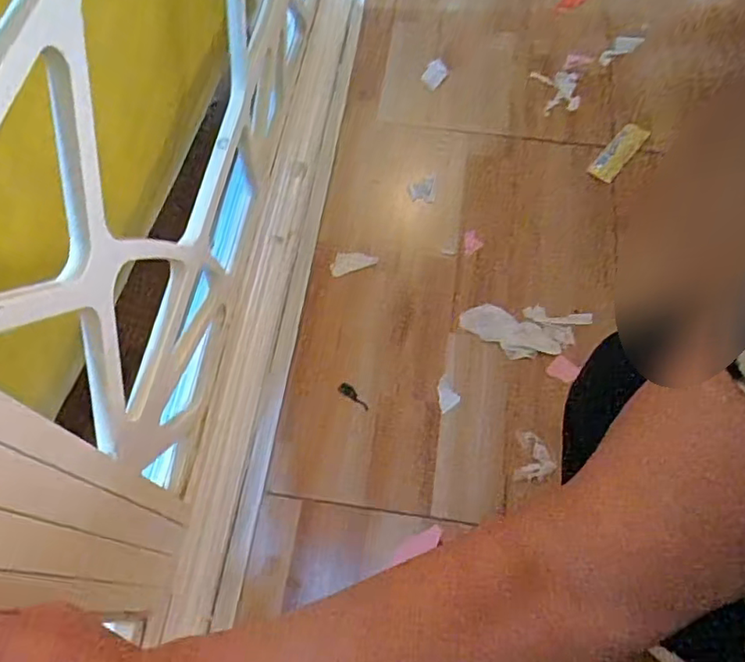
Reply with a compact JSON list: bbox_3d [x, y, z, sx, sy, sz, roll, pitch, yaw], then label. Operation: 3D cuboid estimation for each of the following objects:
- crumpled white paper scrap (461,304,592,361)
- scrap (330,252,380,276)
[{"bbox_3d":[0.216,-0.005,0.800,0.181,0.026,0.078,-5,64,-1],"label":"crumpled white paper scrap"},{"bbox_3d":[-0.027,-0.098,0.819,0.072,0.006,0.029,-20,97,-24],"label":"scrap"}]

